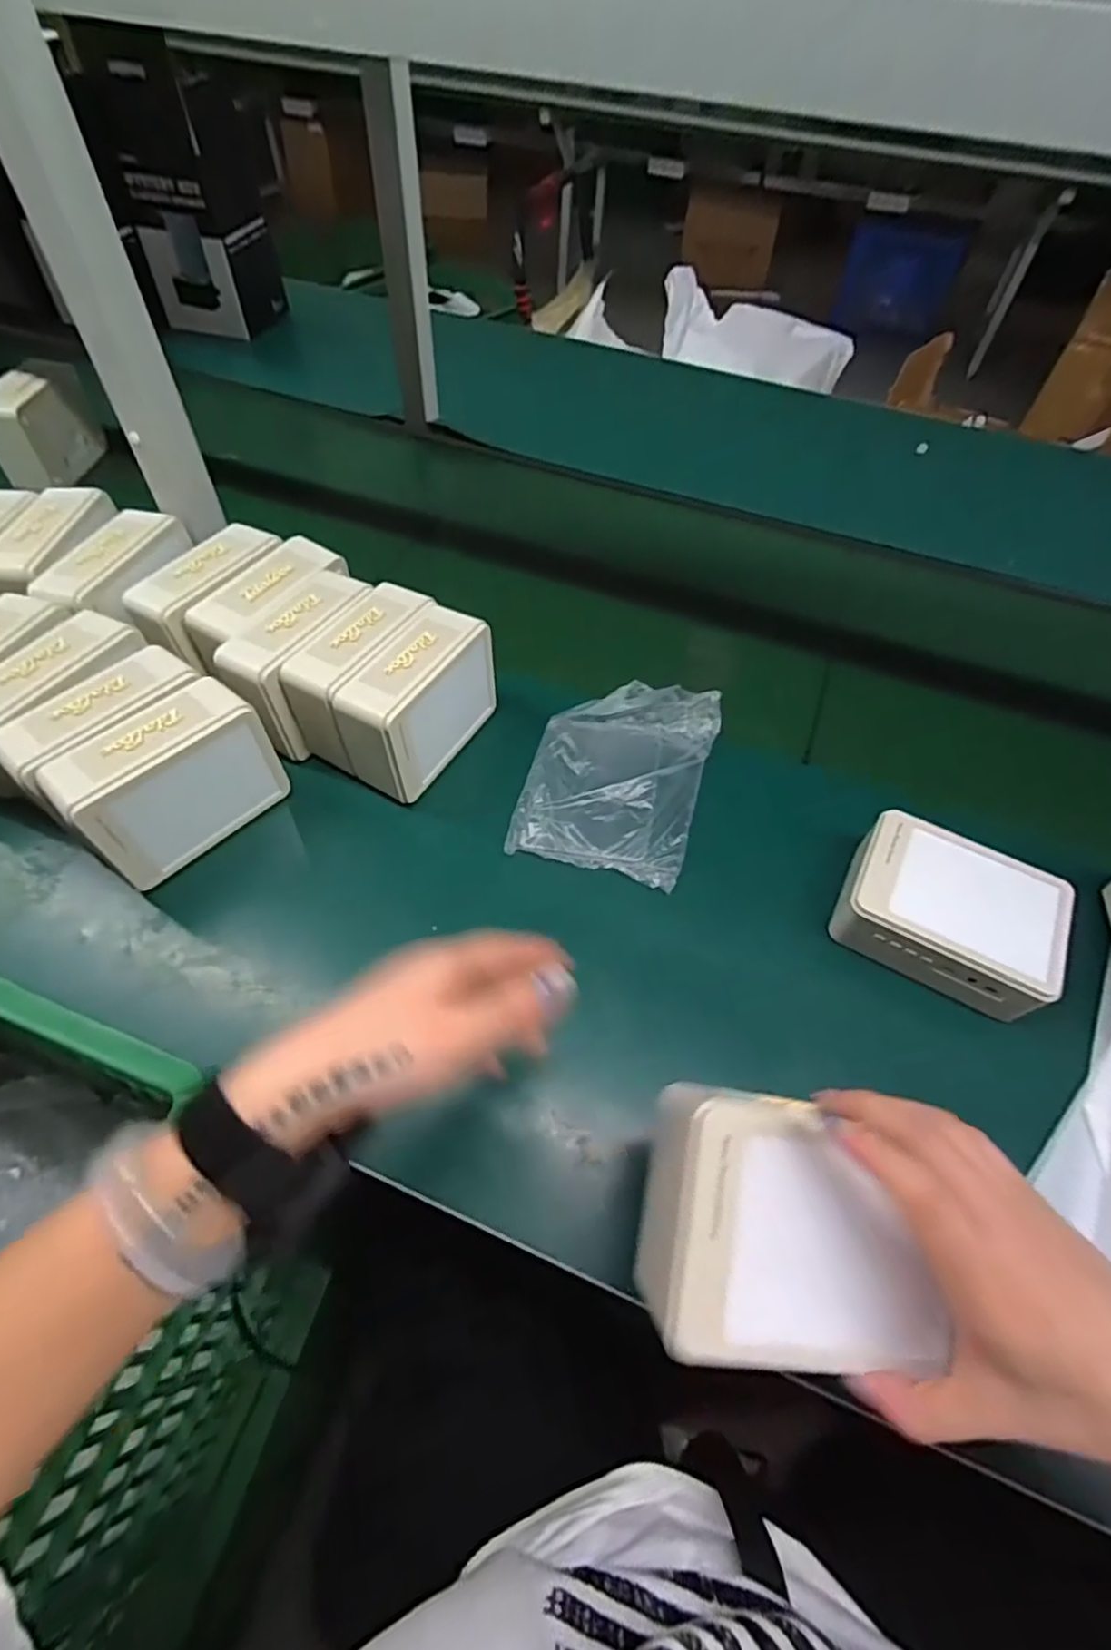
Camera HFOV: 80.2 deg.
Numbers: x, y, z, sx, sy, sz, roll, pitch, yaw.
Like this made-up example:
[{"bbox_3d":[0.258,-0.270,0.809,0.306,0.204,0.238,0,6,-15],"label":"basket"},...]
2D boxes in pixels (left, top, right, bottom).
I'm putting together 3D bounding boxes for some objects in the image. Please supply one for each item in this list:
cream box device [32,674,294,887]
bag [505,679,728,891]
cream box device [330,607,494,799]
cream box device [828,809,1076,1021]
[{"bbox_3d":[-0.282,-0.030,0.496,0.066,0.103,0.140,40,61,22],"label":"cream box device"},{"bbox_3d":[0.055,-0.053,0.561,0.148,0.051,0.192,14,59,7],"label":"bag"},{"bbox_3d":[-0.111,-0.099,0.550,0.060,0.102,0.146,29,58,16],"label":"cream box device"},{"bbox_3d":[0.288,0.061,0.486,0.143,0.048,0.099,26,57,15],"label":"cream box device"}]

